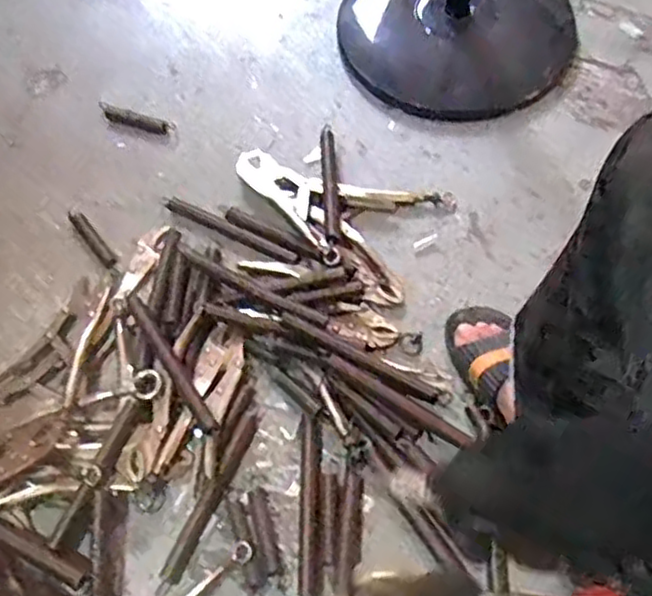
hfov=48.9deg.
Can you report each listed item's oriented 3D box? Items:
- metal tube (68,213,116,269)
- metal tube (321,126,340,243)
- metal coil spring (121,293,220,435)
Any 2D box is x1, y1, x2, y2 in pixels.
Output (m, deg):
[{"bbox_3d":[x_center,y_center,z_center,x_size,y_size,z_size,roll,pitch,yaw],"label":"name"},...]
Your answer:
[{"bbox_3d":[-0.313,-0.078,0.962,0.020,0.012,0.107,-35,67,-13],"label":"metal tube"},{"bbox_3d":[0.006,-0.155,0.965,0.020,0.017,0.189,-3,64,2],"label":"metal tube"},{"bbox_3d":[-0.190,0.069,0.853,0.021,0.020,0.211,-34,67,-13],"label":"metal coil spring"}]

